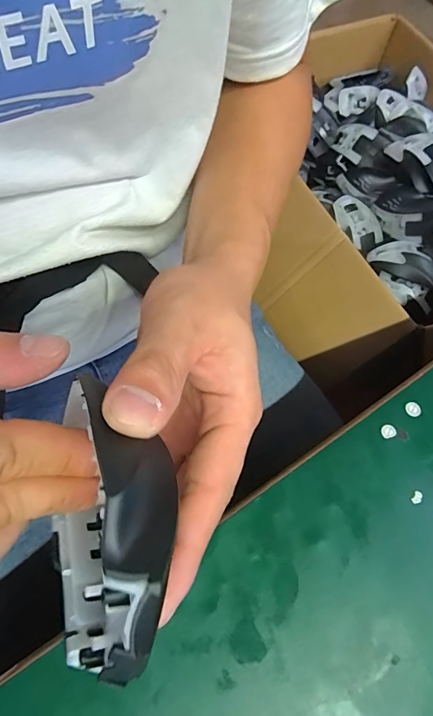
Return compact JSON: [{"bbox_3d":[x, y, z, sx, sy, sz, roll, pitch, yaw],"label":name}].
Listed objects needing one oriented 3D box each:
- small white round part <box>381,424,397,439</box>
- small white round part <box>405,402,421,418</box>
[{"bbox_3d":[0.117,0.049,0.277,0.010,0.004,0.009,-14,65,-9],"label":"small white round part"},{"bbox_3d":[0.137,0.036,0.285,0.009,0.004,0.010,-19,65,-11],"label":"small white round part"}]

